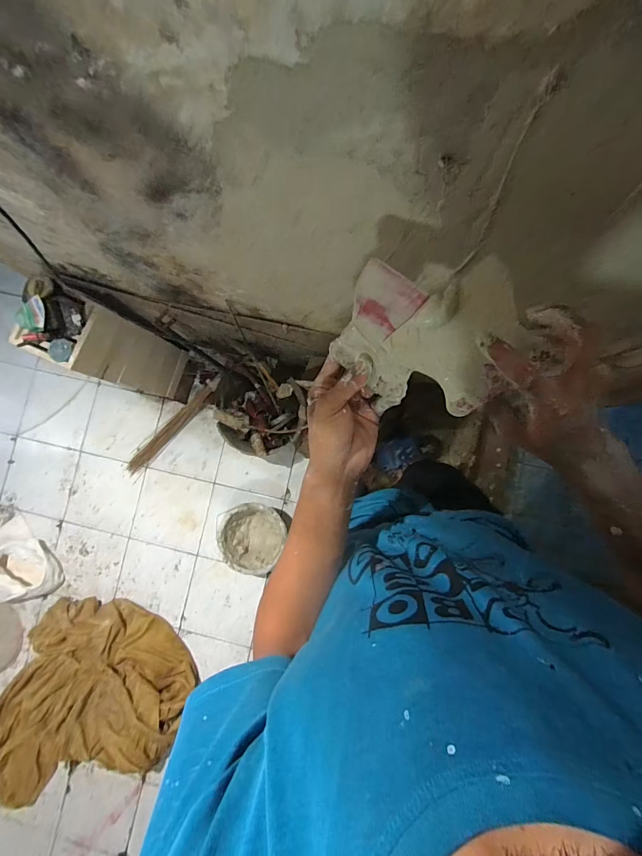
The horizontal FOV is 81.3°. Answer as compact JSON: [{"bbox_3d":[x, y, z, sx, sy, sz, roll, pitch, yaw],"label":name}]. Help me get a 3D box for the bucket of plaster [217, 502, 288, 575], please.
[{"bbox_3d":[-0.255,0.419,1.456,0.253,0.171,0.229,45,89,7],"label":"bucket of plaster"}]

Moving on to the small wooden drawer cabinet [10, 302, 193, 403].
[{"bbox_3d":[-0.668,-0.248,1.291,0.214,0.595,0.213,22,86,6],"label":"small wooden drawer cabinet"}]

